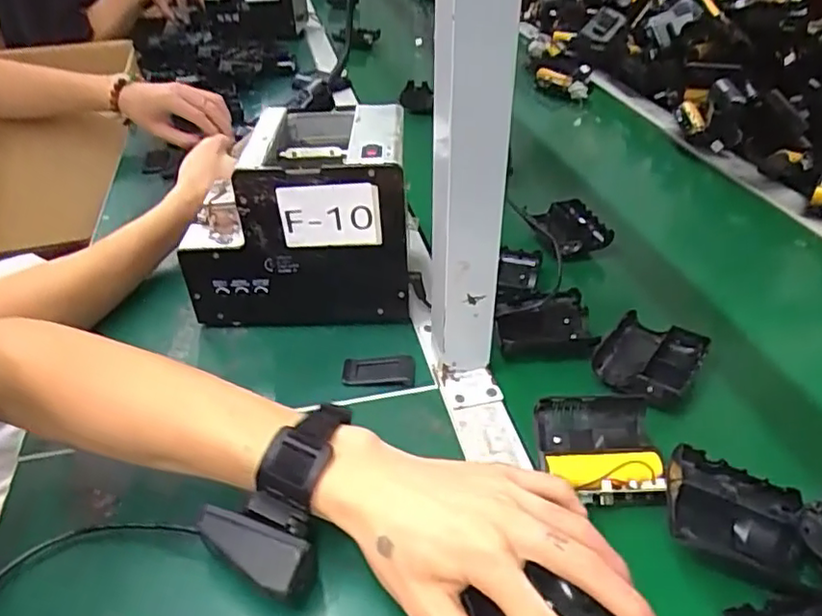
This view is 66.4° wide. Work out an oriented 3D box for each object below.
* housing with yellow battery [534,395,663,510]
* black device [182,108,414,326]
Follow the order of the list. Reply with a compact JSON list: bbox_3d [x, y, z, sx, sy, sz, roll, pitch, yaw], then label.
[{"bbox_3d":[0.120,0.089,0.403,0.074,0.031,0.061,-3,37,-1],"label":"housing with yellow battery"},{"bbox_3d":[-0.091,-0.077,0.542,0.173,0.149,0.128,-1,37,2],"label":"black device"}]

